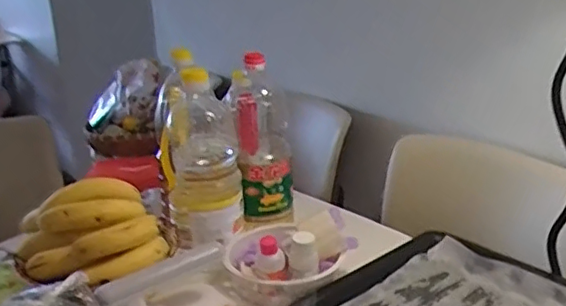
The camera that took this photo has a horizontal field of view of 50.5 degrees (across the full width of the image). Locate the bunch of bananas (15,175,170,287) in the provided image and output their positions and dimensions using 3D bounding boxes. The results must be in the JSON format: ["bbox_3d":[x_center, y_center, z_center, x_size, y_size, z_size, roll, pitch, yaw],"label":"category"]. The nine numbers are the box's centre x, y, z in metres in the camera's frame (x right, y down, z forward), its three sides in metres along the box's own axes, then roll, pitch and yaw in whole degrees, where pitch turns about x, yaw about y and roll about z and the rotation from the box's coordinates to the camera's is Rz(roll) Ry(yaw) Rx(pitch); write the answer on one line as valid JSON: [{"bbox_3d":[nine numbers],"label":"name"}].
[{"bbox_3d":[-0.253,0.095,0.774,0.173,0.098,0.138,-9,21,-20],"label":"bunch of bananas"}]

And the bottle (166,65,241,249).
[{"bbox_3d":[-0.116,0.005,0.854,0.101,0.226,0.112,-4,20,-6],"label":"bottle"}]

